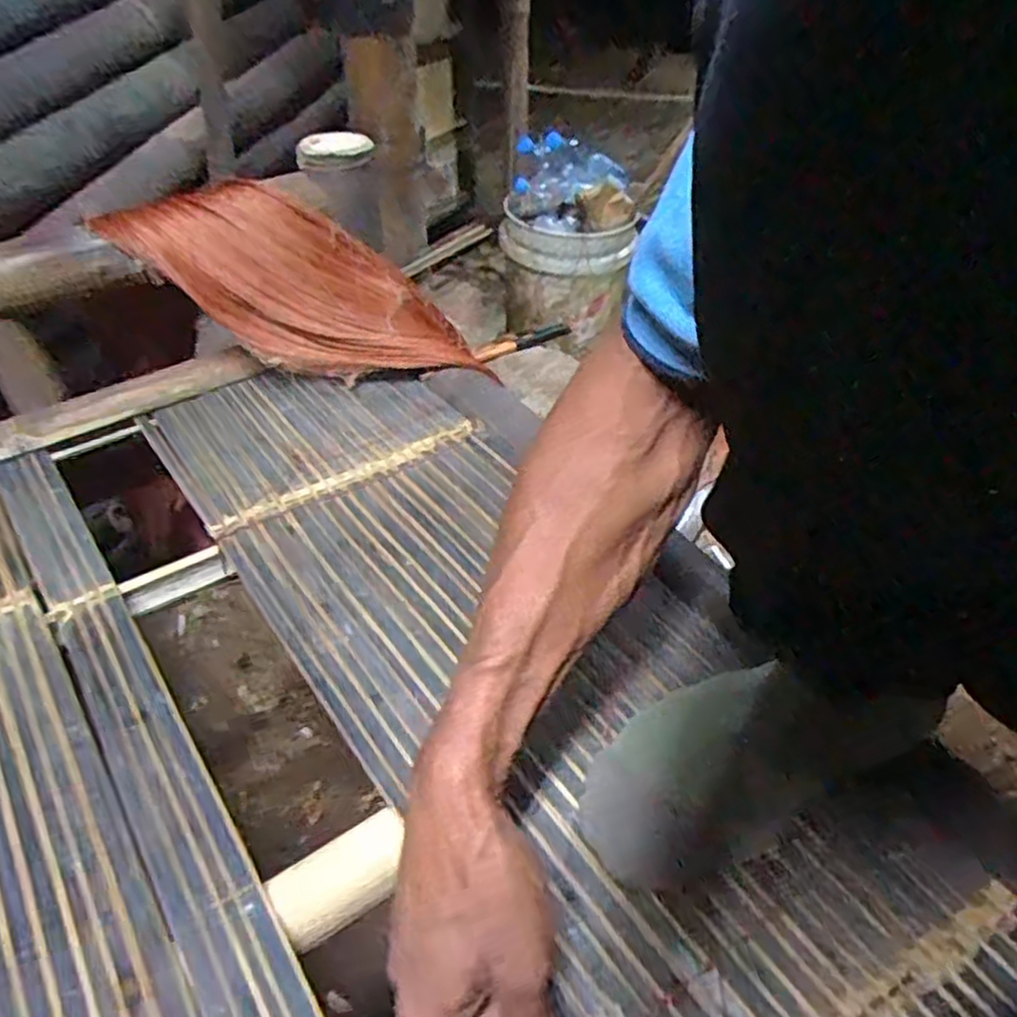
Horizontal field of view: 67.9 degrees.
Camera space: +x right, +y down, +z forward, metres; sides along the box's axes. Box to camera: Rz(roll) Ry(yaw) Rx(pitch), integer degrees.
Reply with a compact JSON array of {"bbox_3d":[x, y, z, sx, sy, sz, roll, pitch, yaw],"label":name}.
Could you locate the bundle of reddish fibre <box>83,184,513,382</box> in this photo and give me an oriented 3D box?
[{"bbox_3d":[-0.202,-0.222,0.727,0.336,0.040,0.158,27,70,-16],"label":"bundle of reddish fibre"}]

